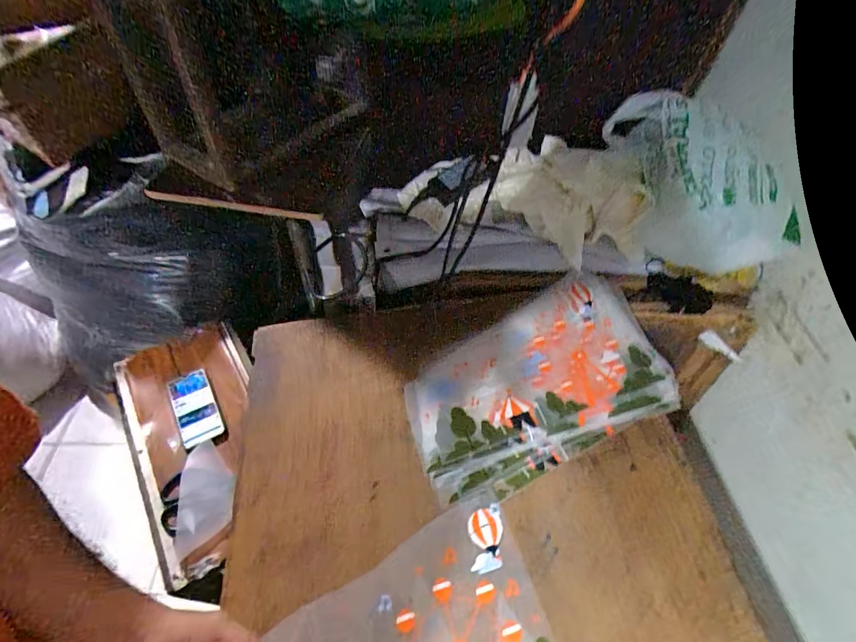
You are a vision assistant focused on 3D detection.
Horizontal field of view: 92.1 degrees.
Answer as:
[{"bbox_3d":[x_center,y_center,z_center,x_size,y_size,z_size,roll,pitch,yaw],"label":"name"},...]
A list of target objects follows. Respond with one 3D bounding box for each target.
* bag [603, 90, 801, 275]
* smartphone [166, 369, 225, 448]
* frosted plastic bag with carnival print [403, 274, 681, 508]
[{"bbox_3d":[0.478,-0.250,0.743,0.197,0.181,0.334,-15,56,-16],"label":"bag"},{"bbox_3d":[-0.442,0.164,0.786,0.073,0.014,0.149,-25,62,-18],"label":"smartphone"},{"bbox_3d":[0.170,0.085,0.635,0.418,0.029,0.244,-18,57,-18],"label":"frosted plastic bag with carnival print"}]

